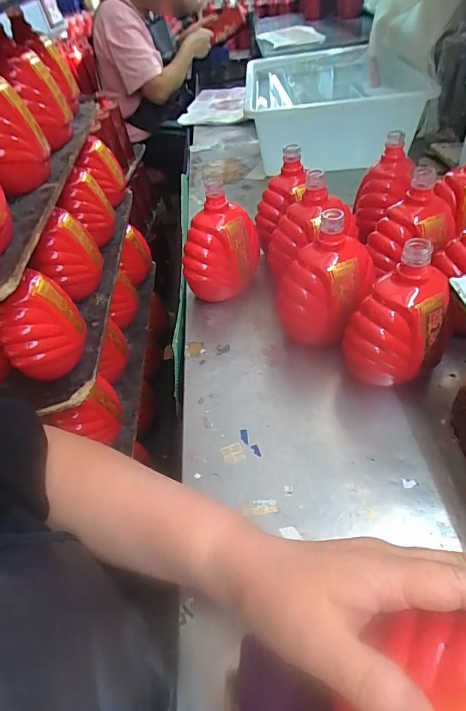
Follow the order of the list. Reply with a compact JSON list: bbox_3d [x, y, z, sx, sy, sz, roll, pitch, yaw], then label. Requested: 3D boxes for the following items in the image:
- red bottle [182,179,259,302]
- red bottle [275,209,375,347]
[{"bbox_3d":[-0.018,-0.155,0.571,0.110,0.164,0.076,-3,45,4],"label":"red bottle"},{"bbox_3d":[0.112,-0.087,0.486,0.110,0.162,0.086,12,48,18],"label":"red bottle"}]

